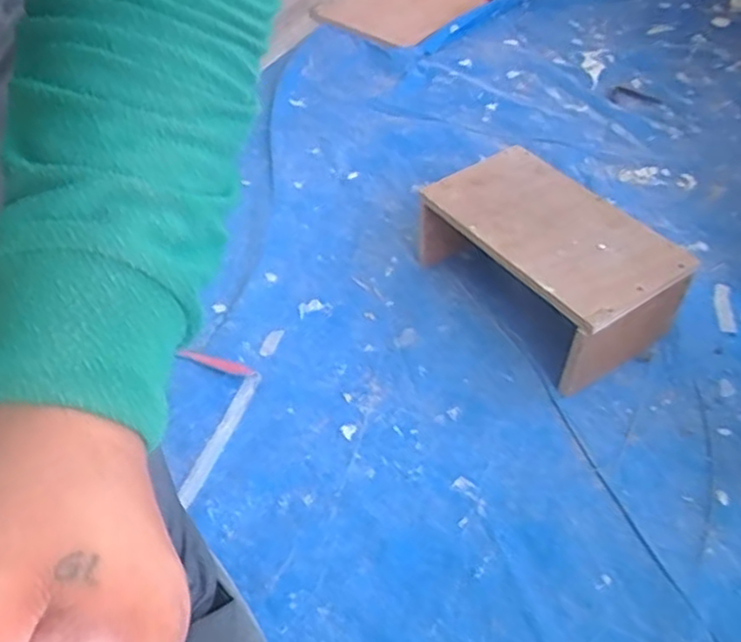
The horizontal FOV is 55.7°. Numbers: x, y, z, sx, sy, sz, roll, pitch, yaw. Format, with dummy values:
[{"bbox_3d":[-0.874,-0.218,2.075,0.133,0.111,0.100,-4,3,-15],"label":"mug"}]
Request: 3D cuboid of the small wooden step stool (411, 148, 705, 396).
[{"bbox_3d":[0.279,-0.100,1.143,0.217,0.180,0.410,-25,52,-20],"label":"small wooden step stool"}]

